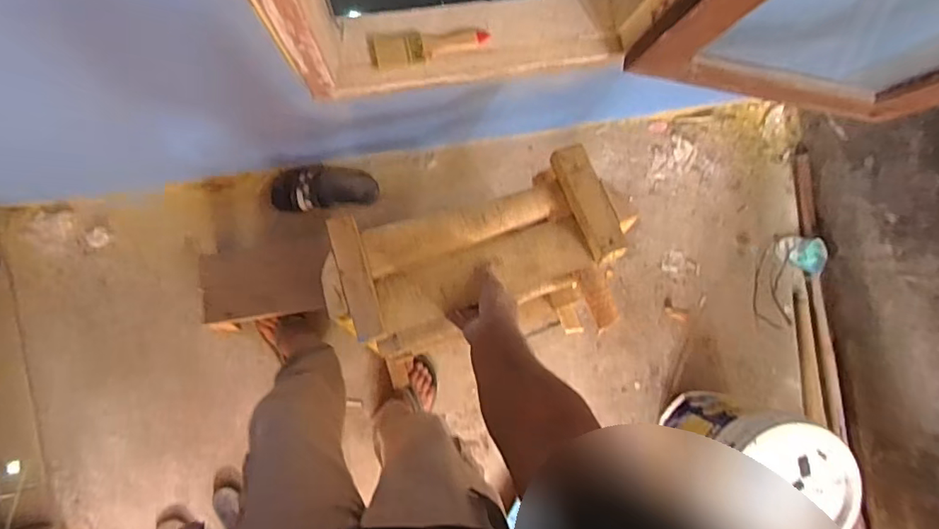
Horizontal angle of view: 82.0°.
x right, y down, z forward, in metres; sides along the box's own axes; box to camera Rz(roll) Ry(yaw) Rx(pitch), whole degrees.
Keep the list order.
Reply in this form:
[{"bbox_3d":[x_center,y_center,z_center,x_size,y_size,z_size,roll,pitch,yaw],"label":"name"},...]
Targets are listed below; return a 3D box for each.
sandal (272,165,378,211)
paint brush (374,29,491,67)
[{"bbox_3d":[-0.351,-0.183,1.308,0.254,0.064,0.113,-7,90,-7],"label":"sandal"},{"bbox_3d":[-0.057,-0.332,0.821,0.170,0.008,0.046,-9,90,-7],"label":"paint brush"}]

